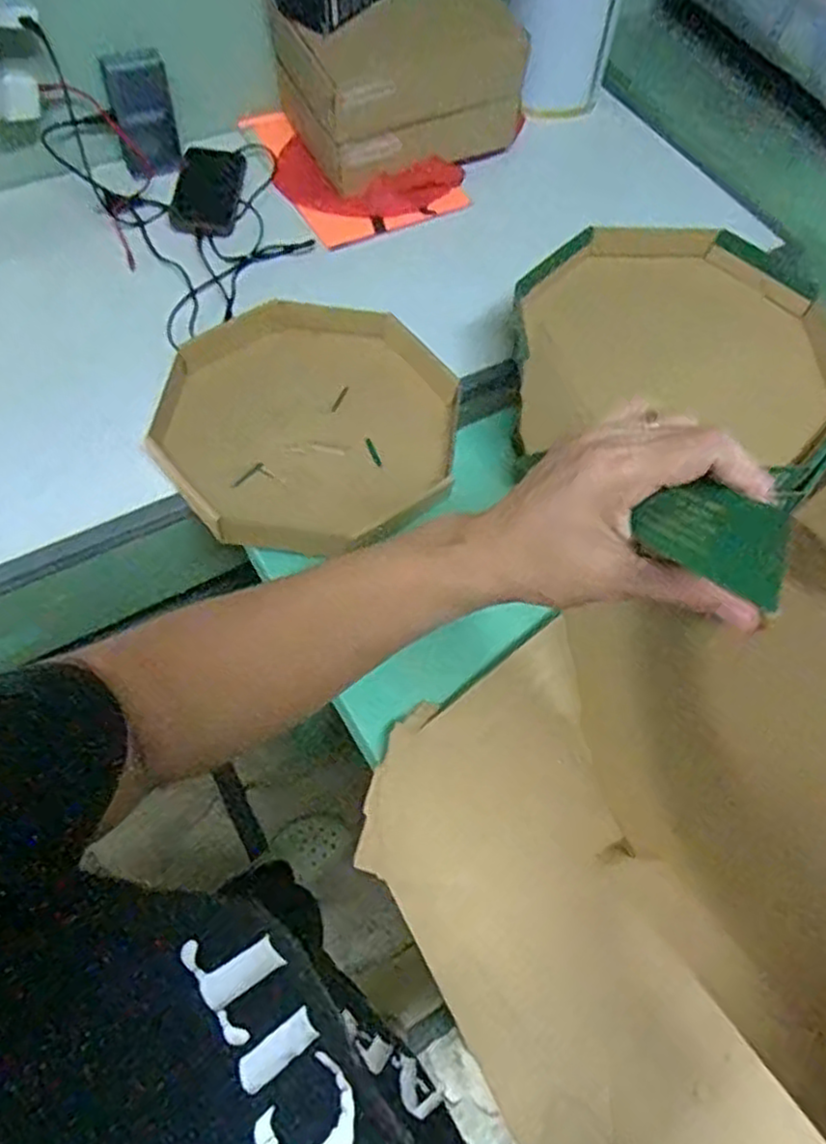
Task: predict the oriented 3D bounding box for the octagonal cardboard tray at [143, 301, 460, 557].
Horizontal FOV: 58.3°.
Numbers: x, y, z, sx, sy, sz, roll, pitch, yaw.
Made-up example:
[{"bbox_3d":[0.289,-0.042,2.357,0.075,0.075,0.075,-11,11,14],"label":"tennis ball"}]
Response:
[{"bbox_3d":[-0.110,-0.156,0.779,0.305,0.041,0.296,5,61,-2],"label":"octagonal cardboard tray"}]

